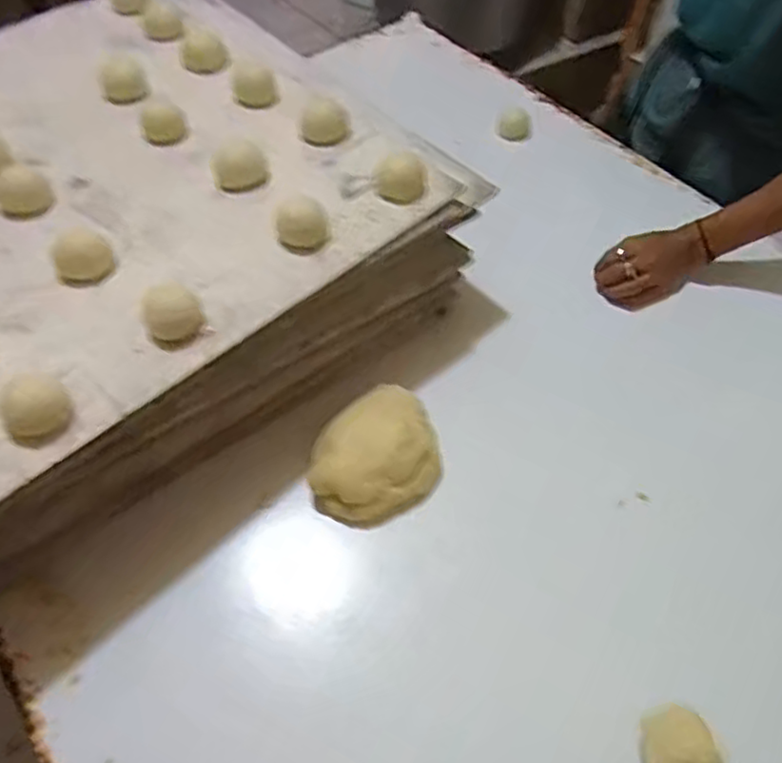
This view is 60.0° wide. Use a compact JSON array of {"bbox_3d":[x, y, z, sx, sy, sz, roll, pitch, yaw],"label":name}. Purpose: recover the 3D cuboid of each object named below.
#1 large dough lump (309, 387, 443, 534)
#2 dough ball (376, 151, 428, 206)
[{"bbox_3d":[-0.017,0.073,0.656,0.119,0.064,0.128,38,61,22],"label":"large dough lump"},{"bbox_3d":[0.011,-0.196,0.658,0.048,0.034,0.040,7,54,2],"label":"dough ball"}]

